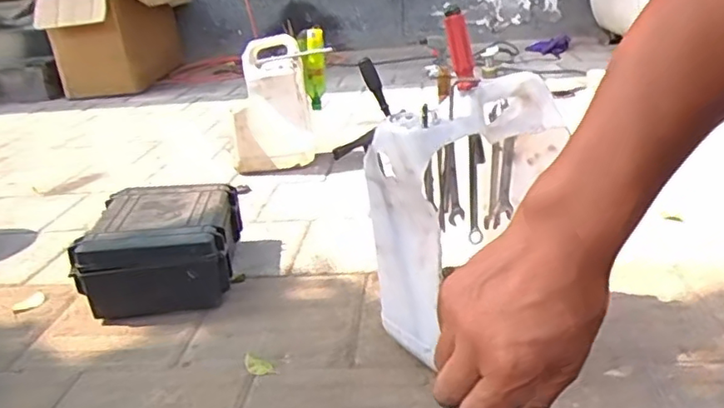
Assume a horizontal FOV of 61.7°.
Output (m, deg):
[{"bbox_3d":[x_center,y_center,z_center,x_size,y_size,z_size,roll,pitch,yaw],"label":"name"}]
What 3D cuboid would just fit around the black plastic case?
[{"bbox_3d":[-0.321,0.073,1.006,0.212,0.140,0.244,-5,21,-4],"label":"black plastic case"}]

